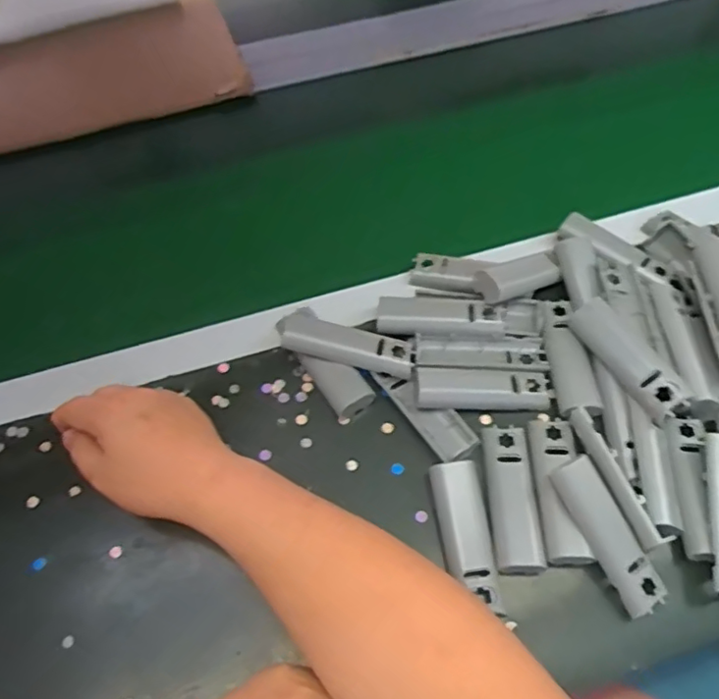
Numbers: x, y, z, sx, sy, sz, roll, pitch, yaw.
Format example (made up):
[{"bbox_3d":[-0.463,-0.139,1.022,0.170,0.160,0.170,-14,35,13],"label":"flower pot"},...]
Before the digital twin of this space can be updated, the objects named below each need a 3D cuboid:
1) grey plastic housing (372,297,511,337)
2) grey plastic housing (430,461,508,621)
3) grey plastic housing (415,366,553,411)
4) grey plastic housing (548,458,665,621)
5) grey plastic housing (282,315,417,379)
[{"bbox_3d":[0.066,-0.025,0.483,0.100,0.019,0.035,7,60,5],"label":"grey plastic housing"},{"bbox_3d":[0.070,0.125,0.405,0.033,0.023,0.093,-5,60,-2],"label":"grey plastic housing"},{"bbox_3d":[0.093,0.029,0.451,0.101,0.016,0.032,-1,60,0],"label":"grey plastic housing"},{"bbox_3d":[0.163,0.120,0.392,0.028,0.017,0.098,-23,62,-12],"label":"grey plastic housing"},{"bbox_3d":[-0.007,-0.002,0.466,0.100,0.028,0.023,10,60,7],"label":"grey plastic housing"}]

